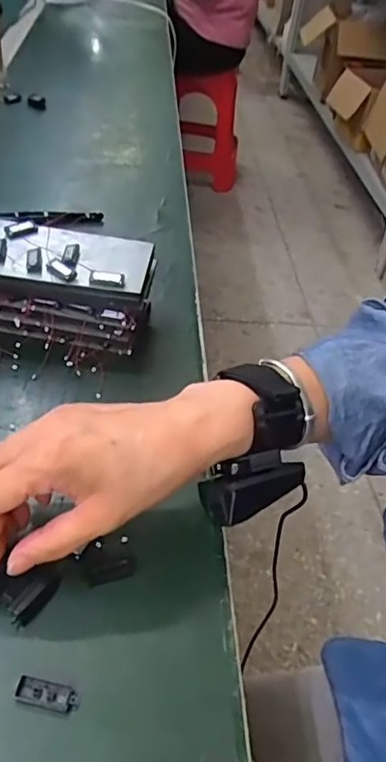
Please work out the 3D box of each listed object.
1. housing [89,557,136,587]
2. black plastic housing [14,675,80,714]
[{"bbox_3d":[-0.048,0.114,0.342,0.028,0.004,0.011,-13,47,-20],"label":"housing"},{"bbox_3d":[-0.074,0.159,0.290,0.032,0.004,0.013,10,43,3],"label":"black plastic housing"}]

